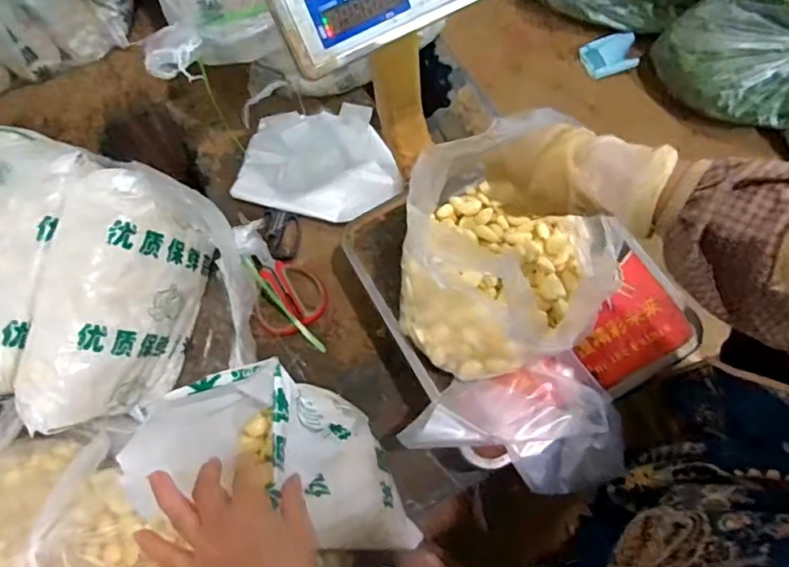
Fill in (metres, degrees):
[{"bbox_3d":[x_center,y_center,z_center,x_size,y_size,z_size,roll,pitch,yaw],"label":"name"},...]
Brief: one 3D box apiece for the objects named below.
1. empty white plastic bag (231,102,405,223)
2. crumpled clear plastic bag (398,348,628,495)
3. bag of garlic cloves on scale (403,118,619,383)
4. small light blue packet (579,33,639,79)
[{"bbox_3d":[-0.108,-0.182,0.796,0.227,0.020,0.186,4,70,4],"label":"empty white plastic bag"},{"bbox_3d":[0.124,0.154,0.559,0.212,0.030,0.131,-14,70,-2],"label":"crumpled clear plastic bag"},{"bbox_3d":[0.108,-0.052,0.557,0.231,0.128,0.246,-19,70,-4],"label":"bag of garlic cloves on scale"},{"bbox_3d":[0.397,-0.417,0.991,0.096,0.046,0.059,-6,70,0],"label":"small light blue packet"}]

